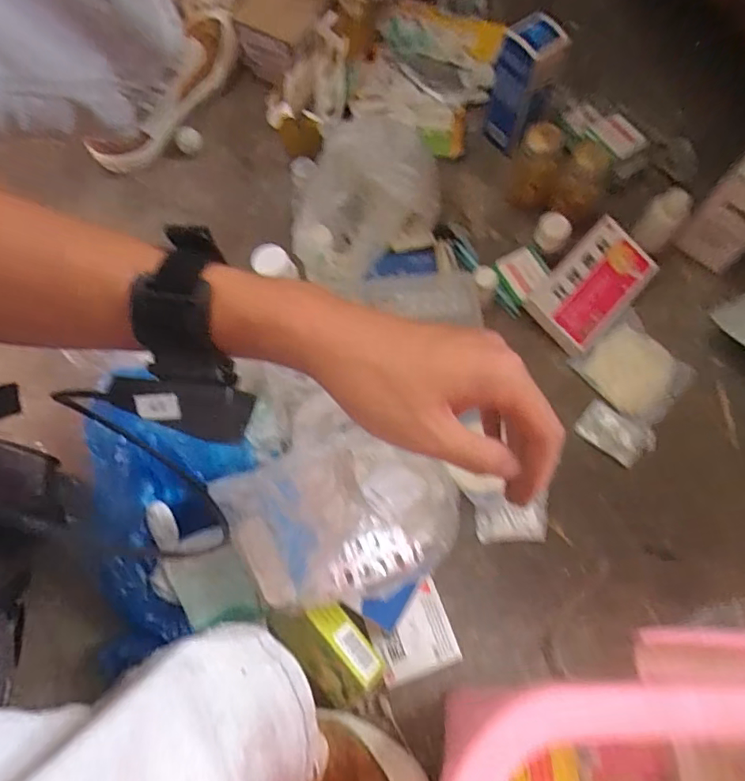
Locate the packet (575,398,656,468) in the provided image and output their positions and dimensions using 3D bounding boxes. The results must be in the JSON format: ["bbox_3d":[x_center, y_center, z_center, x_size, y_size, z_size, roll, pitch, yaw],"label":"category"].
[{"bbox_3d":[0.247,0.044,0.526,0.073,0.004,0.049,31,75,12],"label":"packet"}]

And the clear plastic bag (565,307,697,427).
[{"bbox_3d":[0.276,-0.023,0.542,0.099,0.013,0.100,-41,74,-11],"label":"clear plastic bag"}]

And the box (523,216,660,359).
[{"bbox_3d":[0.239,-0.112,0.566,0.084,0.017,0.143,44,80,-3],"label":"box"}]

